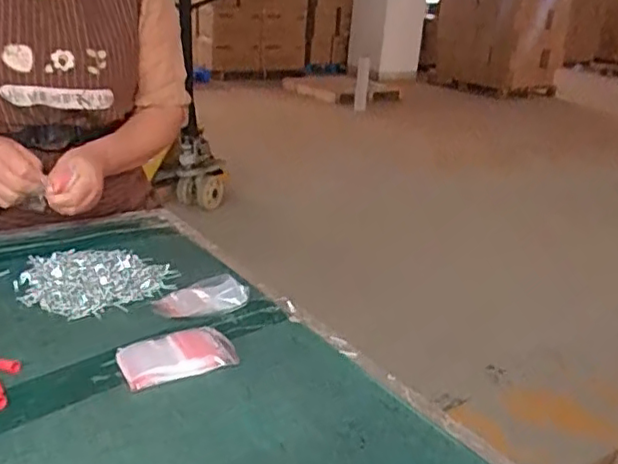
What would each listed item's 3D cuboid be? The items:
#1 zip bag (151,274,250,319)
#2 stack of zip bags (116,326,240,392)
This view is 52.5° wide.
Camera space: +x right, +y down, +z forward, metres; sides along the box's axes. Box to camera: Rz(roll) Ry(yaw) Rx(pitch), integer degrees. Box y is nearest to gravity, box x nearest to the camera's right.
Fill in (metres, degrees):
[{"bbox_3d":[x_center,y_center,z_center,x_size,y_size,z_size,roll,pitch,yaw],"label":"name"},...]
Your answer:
[{"bbox_3d":[-0.134,0.078,0.766,0.112,0.016,0.056,-9,25,-33],"label":"zip bag"},{"bbox_3d":[-0.135,0.123,0.647,0.116,0.024,0.064,-7,24,-29],"label":"stack of zip bags"}]

